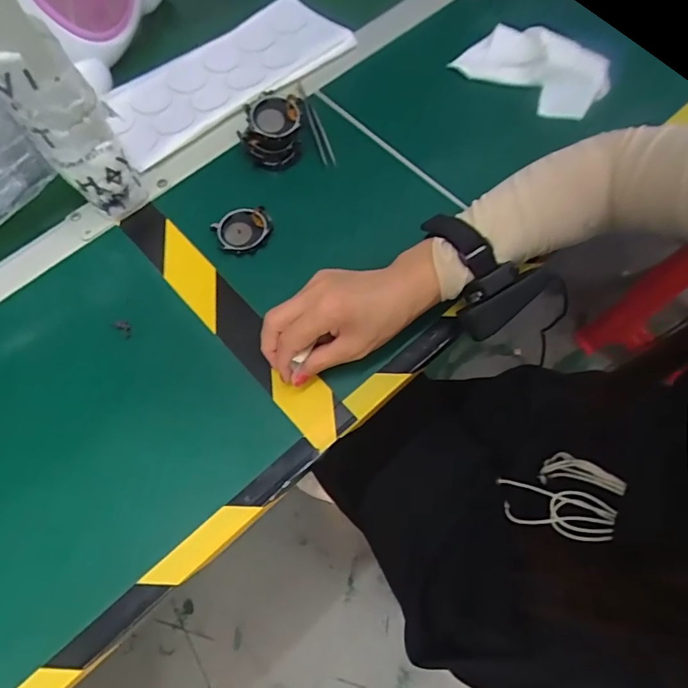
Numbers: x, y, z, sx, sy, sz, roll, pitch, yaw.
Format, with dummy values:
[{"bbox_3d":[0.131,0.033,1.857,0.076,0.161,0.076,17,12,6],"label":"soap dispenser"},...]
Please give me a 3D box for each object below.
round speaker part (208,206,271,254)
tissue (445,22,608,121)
[{"bbox_3d":[-0.092,-0.105,0.442,0.051,0.007,0.045,-30,73,-8],"label":"round speaker part"},{"bbox_3d":[0.200,-0.292,0.503,0.146,0.025,0.083,41,74,19],"label":"tissue"}]

